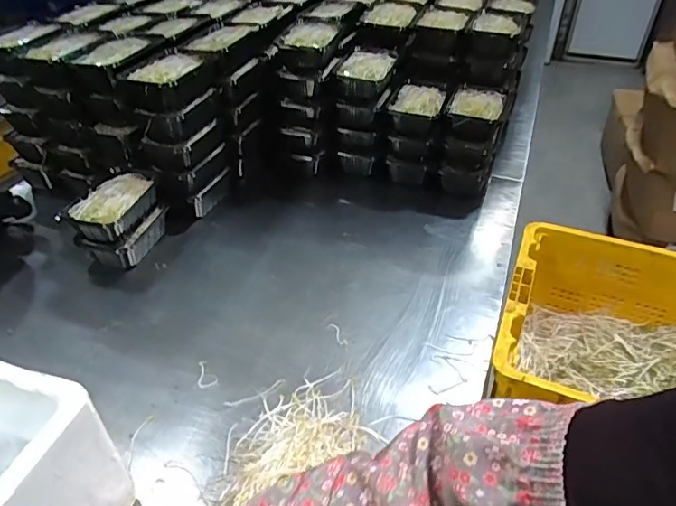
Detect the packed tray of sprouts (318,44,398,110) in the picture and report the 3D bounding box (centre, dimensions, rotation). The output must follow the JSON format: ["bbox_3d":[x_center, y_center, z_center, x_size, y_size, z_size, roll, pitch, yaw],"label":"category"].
[{"bbox_3d":[0.058,-0.390,1.137,0.134,0.073,0.176,10,41,11],"label":"packed tray of sprouts"}]

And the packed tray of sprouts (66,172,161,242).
[{"bbox_3d":[-0.418,-0.089,0.959,0.106,0.049,0.152,11,41,12],"label":"packed tray of sprouts"}]

